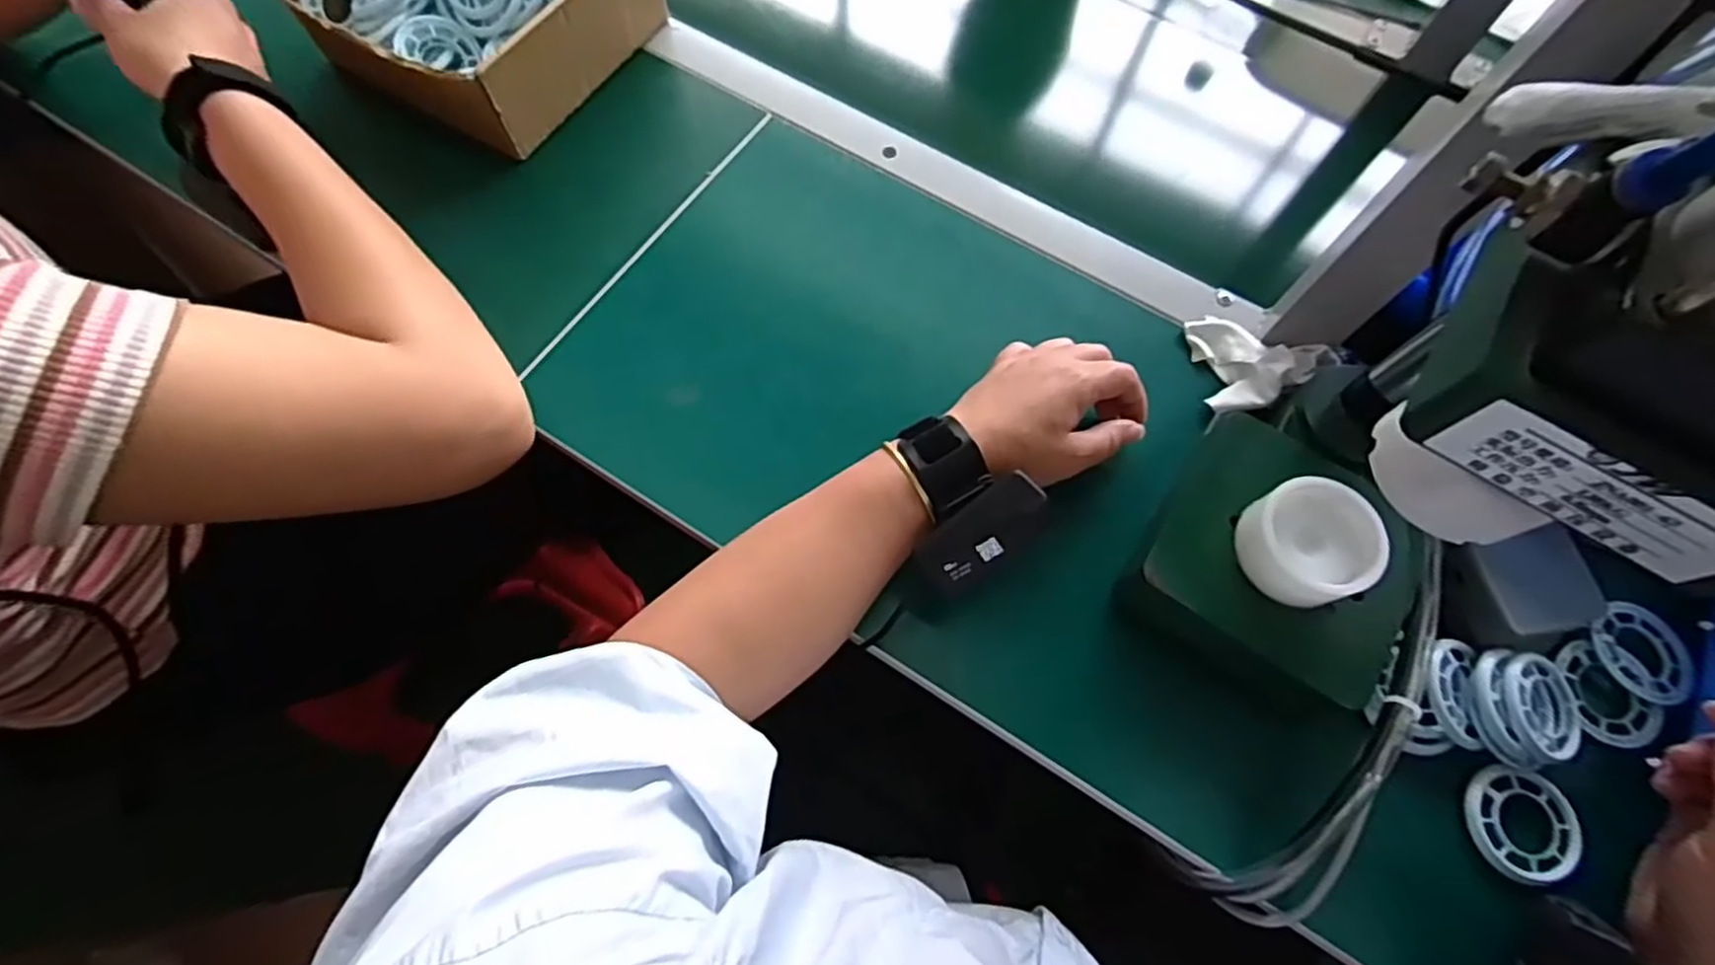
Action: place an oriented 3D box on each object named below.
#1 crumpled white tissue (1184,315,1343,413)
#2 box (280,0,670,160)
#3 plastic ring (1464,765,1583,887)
[{"bbox_3d":[0.256,-0.082,0.466,0.069,0.032,0.071,-3,67,-3],"label":"crumpled white tissue"},{"bbox_3d":[-0.267,-0.351,0.535,0.201,0.078,0.200,30,69,10],"label":"box"},{"bbox_3d":[0.344,0.176,0.378,0.055,0.012,0.054,1,67,-2],"label":"plastic ring"}]

